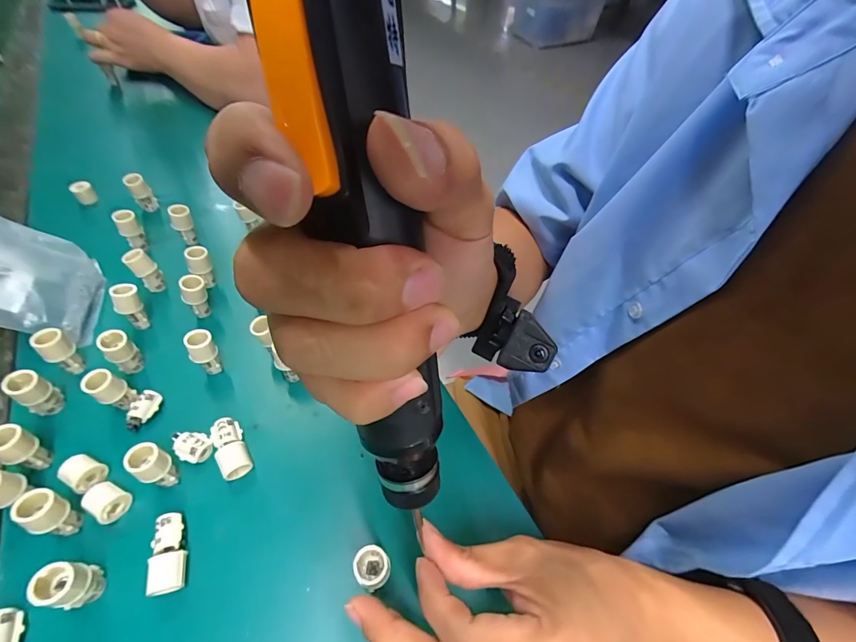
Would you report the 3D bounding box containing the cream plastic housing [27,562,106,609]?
[{"bbox_3d":[-0.197,0.148,0.217,0.019,0.041,0.020,2,50,-2],"label":"cream plastic housing"}]

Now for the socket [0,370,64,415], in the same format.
[{"bbox_3d":[-0.287,0.053,0.284,0.015,0.039,0.020,24,53,16],"label":"socket"}]

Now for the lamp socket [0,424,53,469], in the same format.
[{"bbox_3d":[-0.271,0.086,0.258,0.017,0.039,0.020,20,52,13],"label":"lamp socket"}]

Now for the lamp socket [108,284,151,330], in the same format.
[{"bbox_3d":[-0.259,-0.009,0.344,0.021,0.051,0.017,-33,59,-27],"label":"lamp socket"}]

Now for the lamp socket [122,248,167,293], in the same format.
[{"bbox_3d":[-0.268,-0.045,0.371,0.019,0.047,0.020,2,50,-2],"label":"lamp socket"}]

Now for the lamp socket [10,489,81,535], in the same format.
[{"bbox_3d":[-0.230,0.119,0.237,0.016,0.041,0.020,16,51,10],"label":"lamp socket"}]

